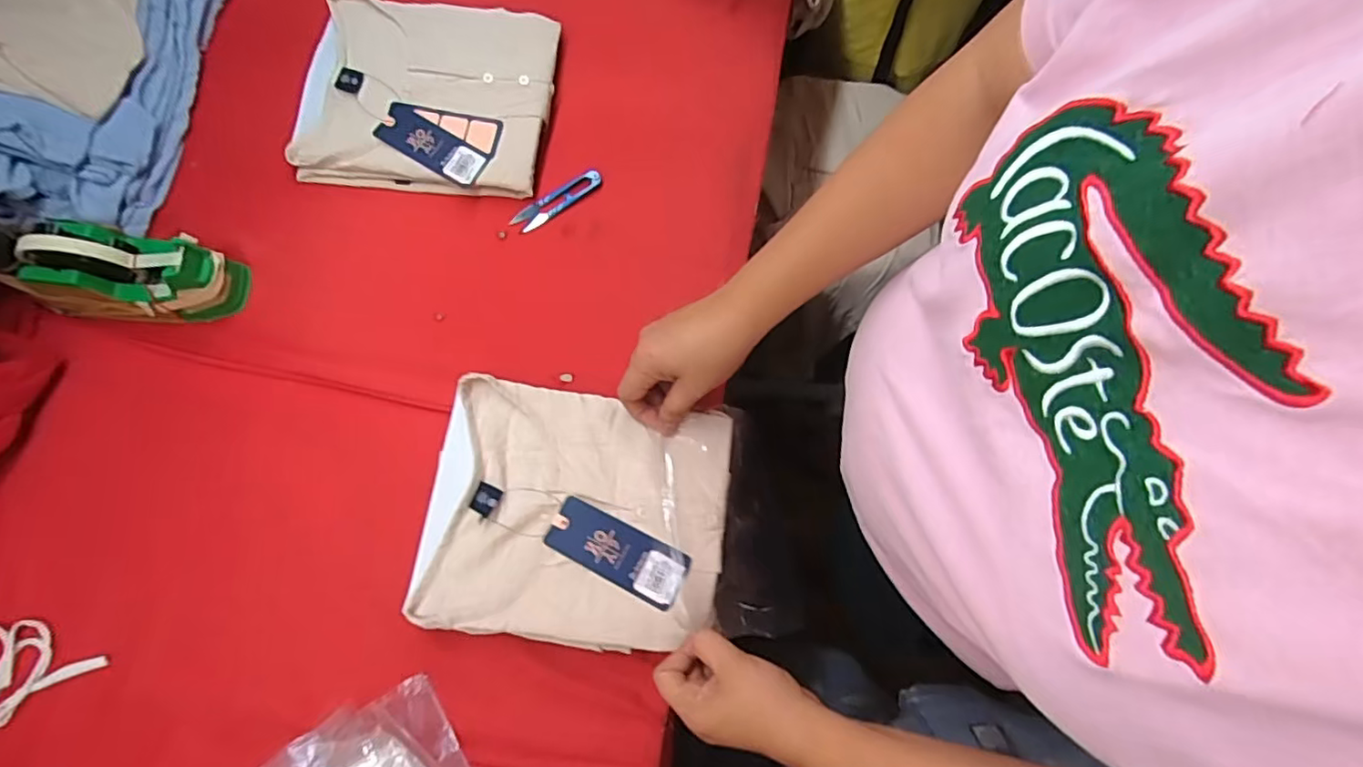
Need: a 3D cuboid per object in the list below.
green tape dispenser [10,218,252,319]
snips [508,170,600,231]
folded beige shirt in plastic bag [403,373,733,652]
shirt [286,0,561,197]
[{"bbox_3d":[-0.504,-0.102,0.537,0.164,0.099,0.068,-1,74,1],"label":"green tape dispenser"},{"bbox_3d":[-0.128,-0.192,0.624,0.102,0.005,0.024,-37,77,-9],"label":"snips"},{"bbox_3d":[-0.090,0.111,0.522,0.252,0.024,0.210,7,74,3],"label":"folded beige shirt in plastic bag"},{"bbox_3d":[-0.267,-0.306,0.638,0.246,0.040,0.216,6,74,3],"label":"shirt"}]

